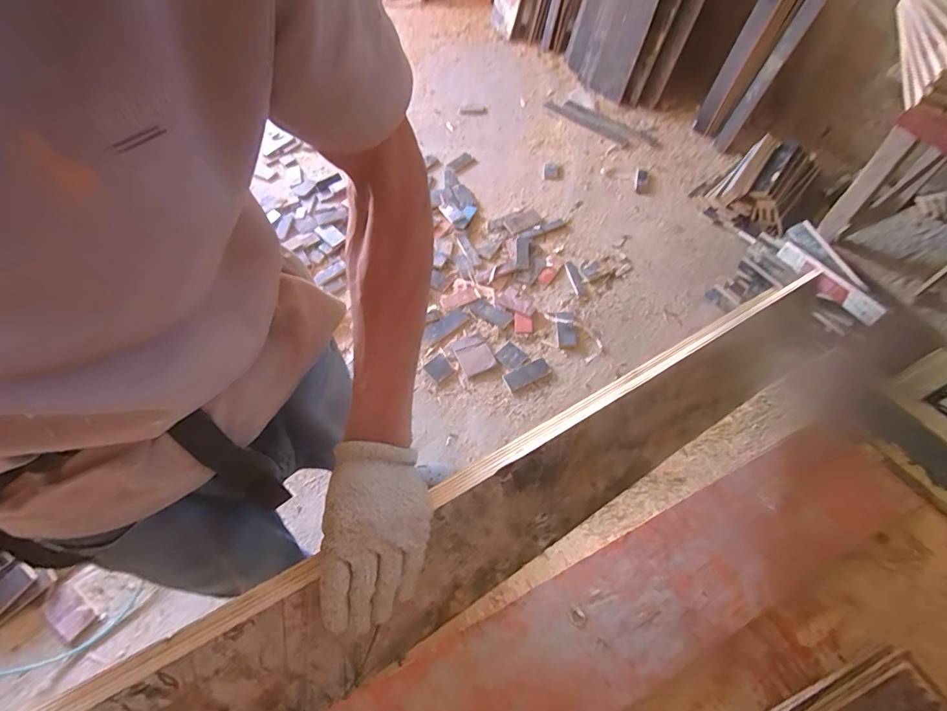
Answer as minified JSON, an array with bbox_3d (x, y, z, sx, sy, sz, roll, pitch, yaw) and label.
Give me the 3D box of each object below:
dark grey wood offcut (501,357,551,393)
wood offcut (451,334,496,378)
[{"bbox_3d":[0.179,0.060,1.488,0.160,0.010,0.065,-22,60,-11],"label":"dark grey wood offcut"},{"bbox_3d":[-0.002,-0.005,1.568,0.113,0.019,0.145,-23,60,-12],"label":"wood offcut"}]

